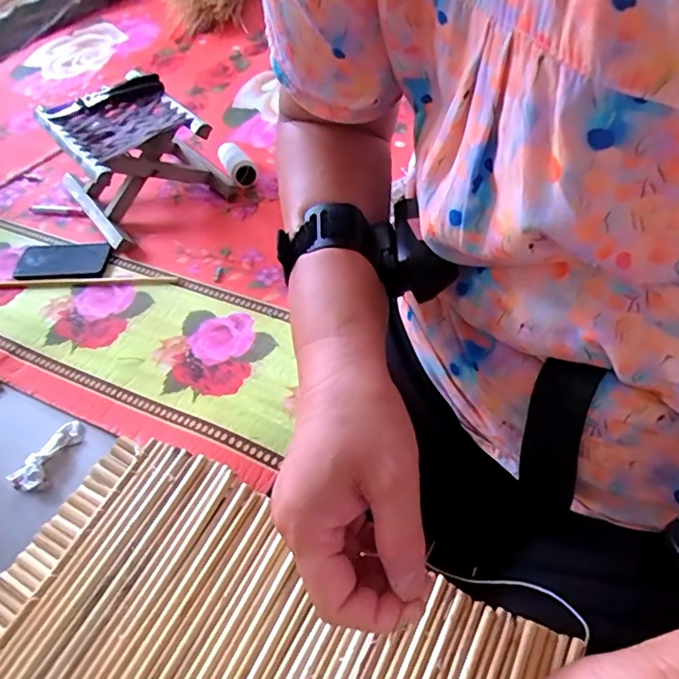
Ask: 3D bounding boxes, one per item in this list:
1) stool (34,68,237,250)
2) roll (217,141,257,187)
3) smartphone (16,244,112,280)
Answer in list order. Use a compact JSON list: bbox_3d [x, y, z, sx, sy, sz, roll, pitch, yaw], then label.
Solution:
[{"bbox_3d":[-0.377,-0.339,0.989,0.261,0.184,0.251,-32,56,-17],"label":"stool"},{"bbox_3d":[-0.201,-0.346,1.046,0.055,0.044,0.112,-24,55,-12],"label":"roll"},{"bbox_3d":[-0.489,-0.141,0.942,0.159,0.015,0.093,1,54,-3],"label":"smartphone"}]

